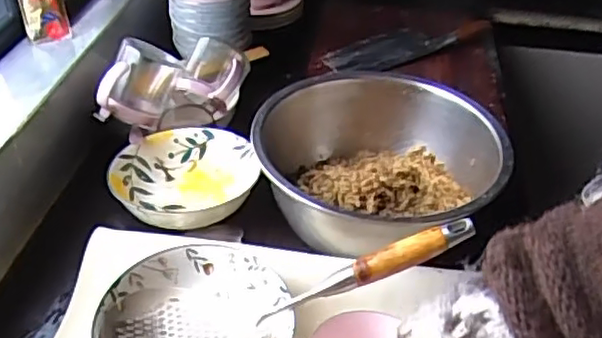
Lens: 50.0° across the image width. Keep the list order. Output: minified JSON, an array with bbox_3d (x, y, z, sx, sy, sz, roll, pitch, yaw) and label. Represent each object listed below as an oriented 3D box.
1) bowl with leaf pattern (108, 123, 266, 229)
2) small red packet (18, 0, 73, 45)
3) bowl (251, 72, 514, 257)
[{"bbox_3d":[-0.143,0.016,0.802,0.170,0.060,0.166,2,37,-2],"label":"bowl with leaf pattern"},{"bbox_3d":[-0.349,-0.209,0.876,0.057,0.073,0.013,-16,13,-13],"label":"small red packet"},{"bbox_3d":[0.091,0.001,0.768,0.279,0.110,0.280,2,37,-2],"label":"bowl"}]

